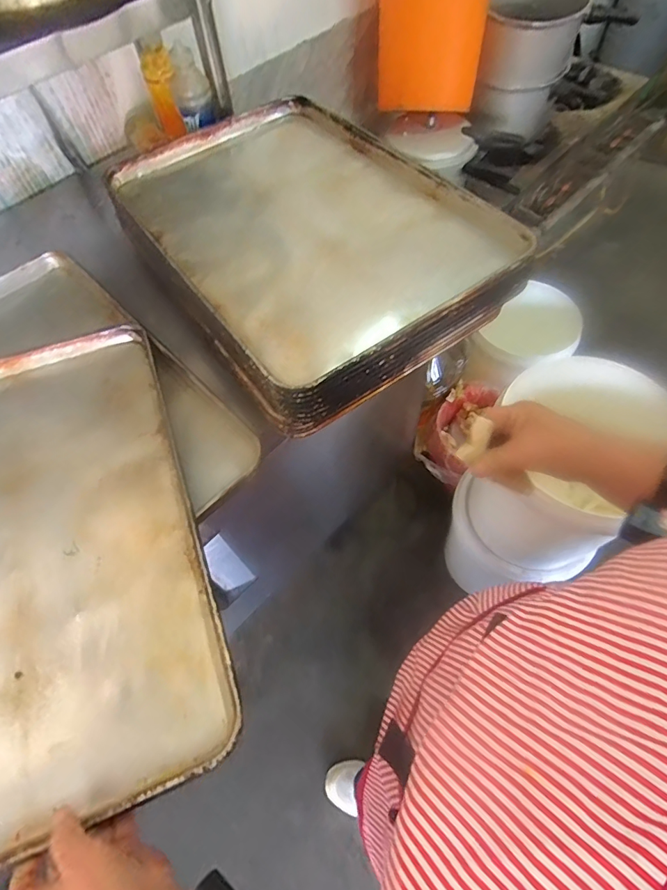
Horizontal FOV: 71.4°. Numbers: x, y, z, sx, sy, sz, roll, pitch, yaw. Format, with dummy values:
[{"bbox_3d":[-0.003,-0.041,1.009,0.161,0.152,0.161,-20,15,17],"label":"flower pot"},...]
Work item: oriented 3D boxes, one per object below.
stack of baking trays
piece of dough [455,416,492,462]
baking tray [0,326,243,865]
[{"bbox_3d":[-0.058,-0.329,0.720,0.406,0.091,0.604,-33,63,-14],"label":"stack of baking trays"},{"bbox_3d":[0.132,-0.004,0.430,0.020,0.043,0.008,32,31,20],"label":"piece of dough"},{"bbox_3d":[-0.371,0.114,0.541,0.407,0.050,0.585,-21,61,-8],"label":"baking tray"}]

